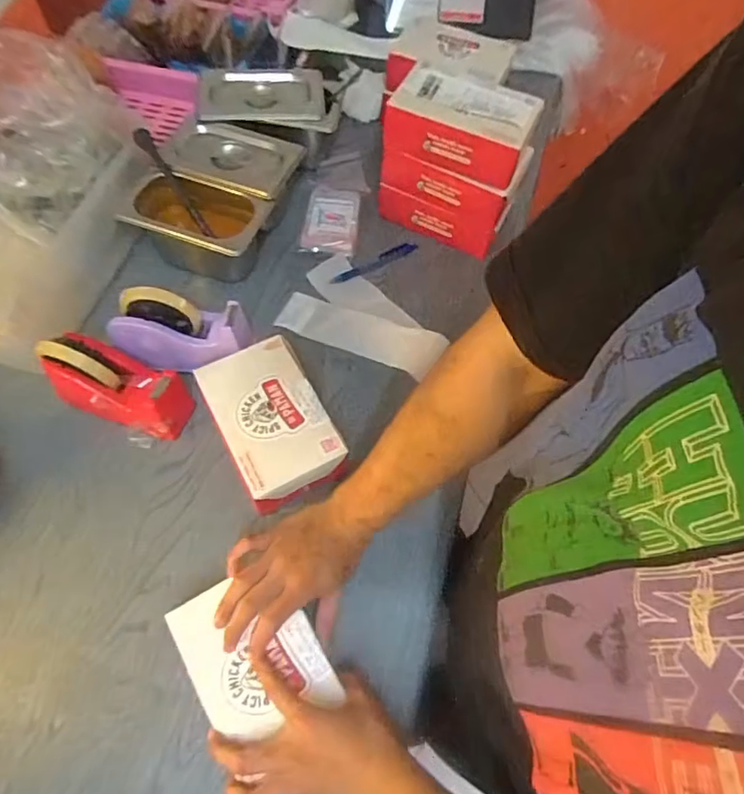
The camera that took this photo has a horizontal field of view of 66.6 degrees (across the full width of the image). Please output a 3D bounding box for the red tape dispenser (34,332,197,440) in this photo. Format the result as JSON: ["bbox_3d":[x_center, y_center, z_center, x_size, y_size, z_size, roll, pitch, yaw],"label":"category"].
[{"bbox_3d":[-0.281,-0.016,0.638,0.164,0.098,0.064,20,62,7],"label":"red tape dispenser"}]

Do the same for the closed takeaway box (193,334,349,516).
[{"bbox_3d":[-0.116,0.031,0.645,0.110,0.064,0.177,-27,65,-16],"label":"closed takeaway box"}]

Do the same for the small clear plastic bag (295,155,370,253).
[{"bbox_3d":[-0.053,-0.298,0.848,0.075,0.017,0.211,10,58,-4],"label":"small clear plastic bag"}]

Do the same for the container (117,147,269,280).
[{"bbox_3d":[-0.237,-0.223,0.759,0.184,0.105,0.106,19,62,6],"label":"container"}]

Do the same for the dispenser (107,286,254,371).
[{"bbox_3d":[-0.221,-0.081,0.664,0.153,0.085,0.056,2,61,-3],"label":"dispenser"}]

